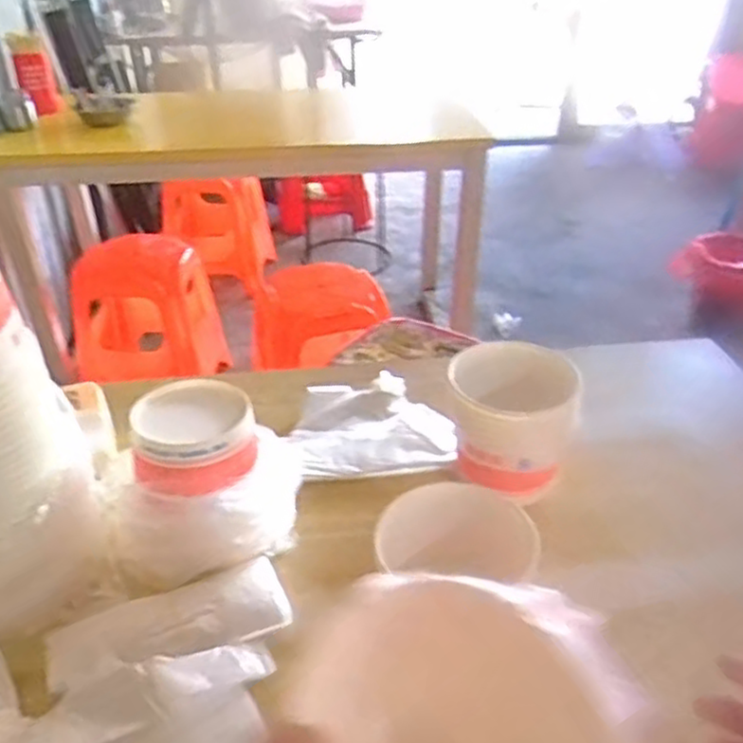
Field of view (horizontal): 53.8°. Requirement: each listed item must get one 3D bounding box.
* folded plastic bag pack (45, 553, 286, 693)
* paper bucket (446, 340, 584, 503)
[{"bbox_3d":[-0.152,0.192,0.559,0.175,0.012,0.063,-16,37,-23],"label":"folded plastic bag pack"},{"bbox_3d":[0.132,0.050,0.684,0.103,0.112,0.101,0,34,0],"label":"paper bucket"}]

